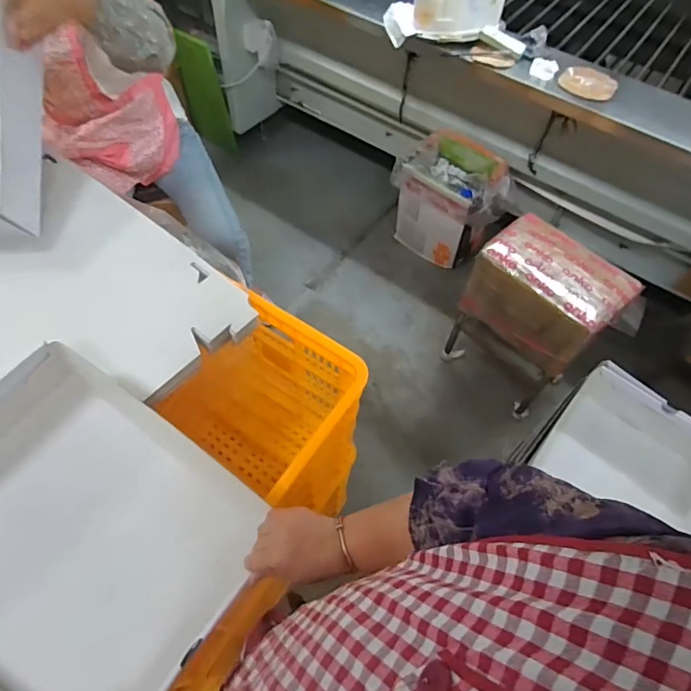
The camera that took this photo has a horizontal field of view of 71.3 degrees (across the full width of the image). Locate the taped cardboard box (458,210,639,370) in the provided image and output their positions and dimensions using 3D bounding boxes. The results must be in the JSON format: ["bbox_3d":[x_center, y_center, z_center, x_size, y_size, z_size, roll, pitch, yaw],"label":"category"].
[{"bbox_3d":[0.542,-0.134,1.340,0.245,0.261,0.362,-35,66,-22],"label":"taped cardboard box"}]

